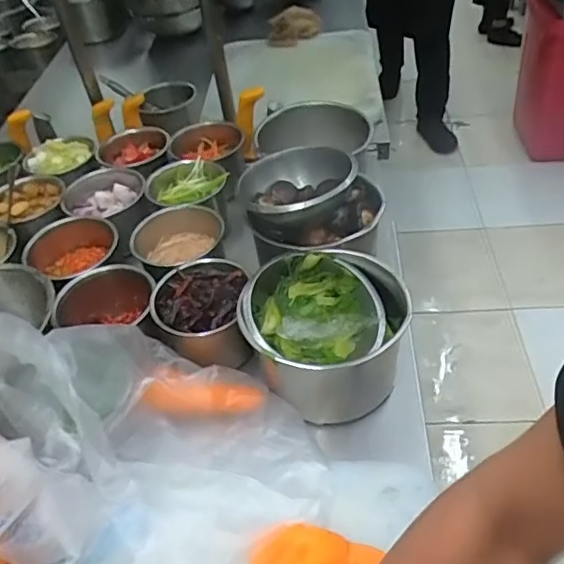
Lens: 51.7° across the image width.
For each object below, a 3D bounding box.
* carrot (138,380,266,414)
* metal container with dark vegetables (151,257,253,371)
[{"bbox_3d":[-0.083,0.122,0.618,0.123,0.026,0.030,3,43,-9],"label":"carrot"},{"bbox_3d":[-0.093,0.042,0.699,0.103,0.087,0.120,-3,44,5],"label":"metal container with dark vegetables"}]

